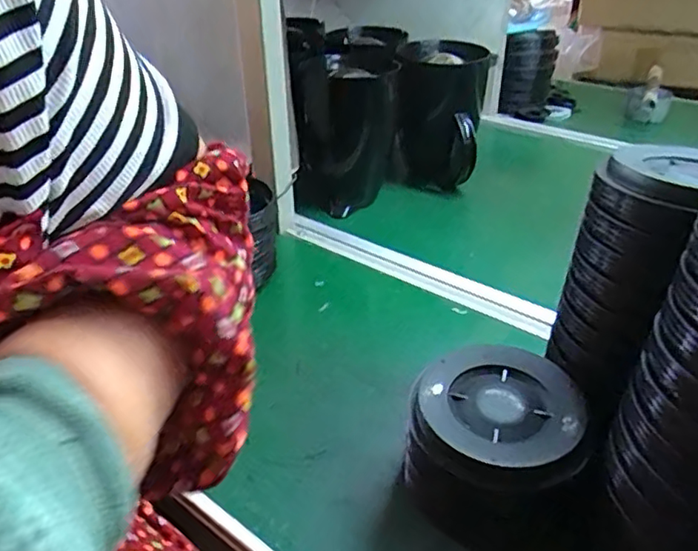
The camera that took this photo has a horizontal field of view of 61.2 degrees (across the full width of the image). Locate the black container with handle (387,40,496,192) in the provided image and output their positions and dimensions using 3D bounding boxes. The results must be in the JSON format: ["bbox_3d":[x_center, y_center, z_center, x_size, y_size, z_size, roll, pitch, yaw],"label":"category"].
[{"bbox_3d":[0.131,-0.229,0.856,0.125,0.195,0.117,8,34,12],"label":"black container with handle"}]

